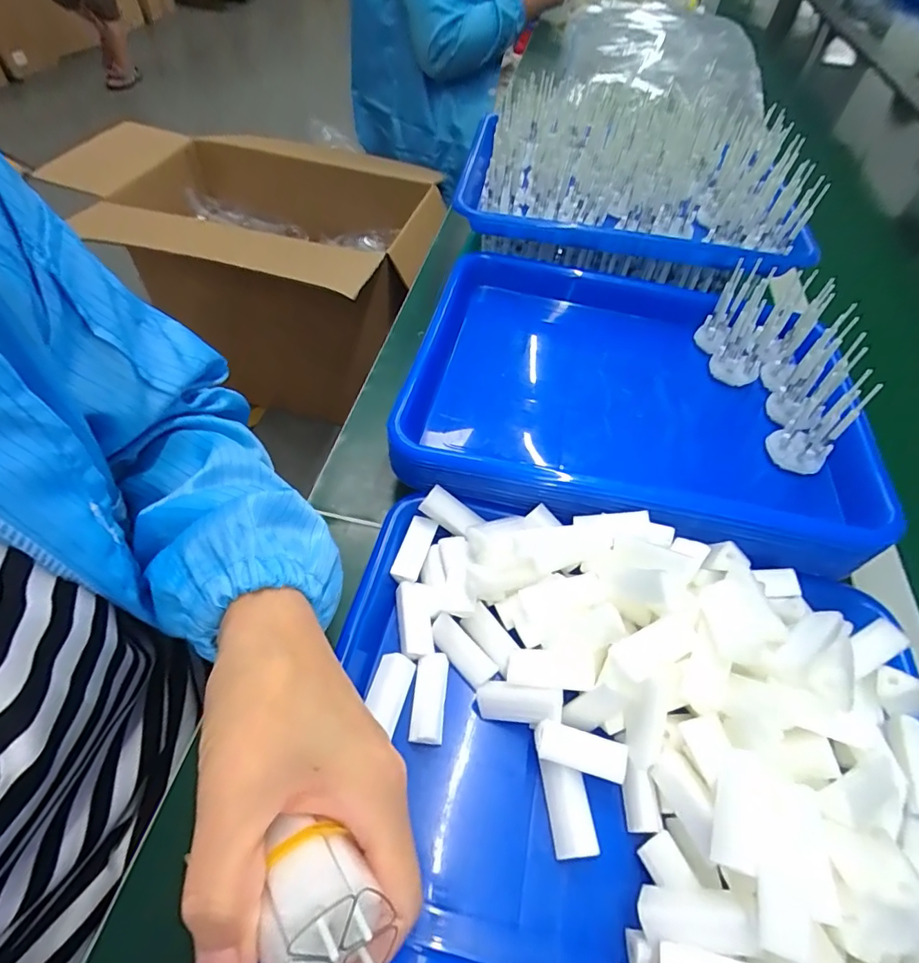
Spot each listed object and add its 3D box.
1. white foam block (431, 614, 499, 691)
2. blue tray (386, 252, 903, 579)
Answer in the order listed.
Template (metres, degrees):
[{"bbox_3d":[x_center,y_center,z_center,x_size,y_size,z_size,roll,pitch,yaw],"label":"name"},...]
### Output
[{"bbox_3d":[0.001,0.101,0.301,0.016,0.011,0.046,-35,63,-26],"label":"white foam block"},{"bbox_3d":[0.124,-0.069,0.407,0.349,0.078,0.258,13,53,5],"label":"blue tray"}]

